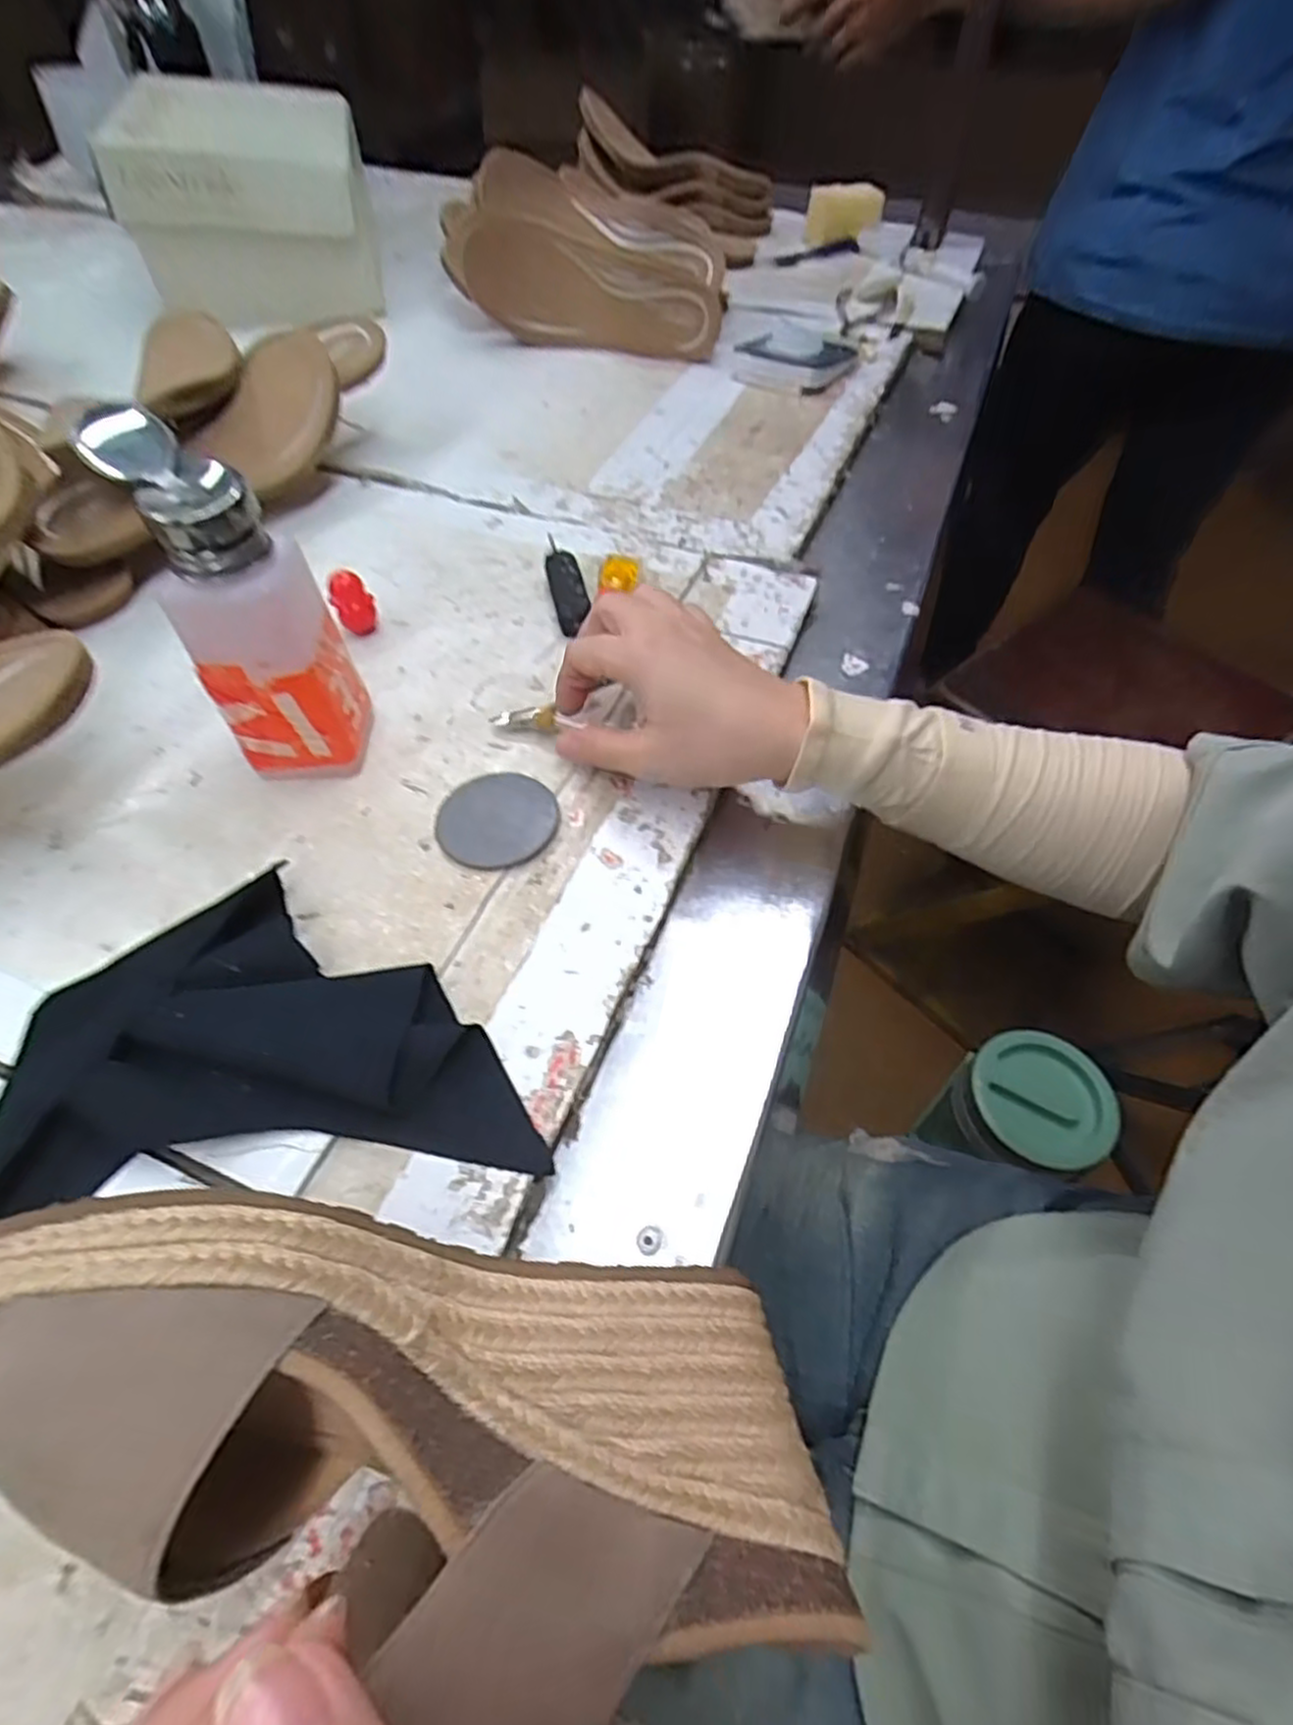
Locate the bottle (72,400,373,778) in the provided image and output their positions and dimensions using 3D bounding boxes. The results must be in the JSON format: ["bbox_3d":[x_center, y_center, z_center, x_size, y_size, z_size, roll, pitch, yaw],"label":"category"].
[{"bbox_3d":[-0.177,-0.113,0.338,0.062,0.161,0.056,-13,46,-2],"label":"bottle"}]

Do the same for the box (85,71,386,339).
[{"bbox_3d":[-0.380,-0.649,0.744,0.195,0.140,0.249,-10,54,-6],"label":"box"}]

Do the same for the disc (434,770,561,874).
[{"bbox_3d":[-0.072,-0.021,0.364,0.055,0.004,0.056,-1,53,1],"label":"disc"}]

